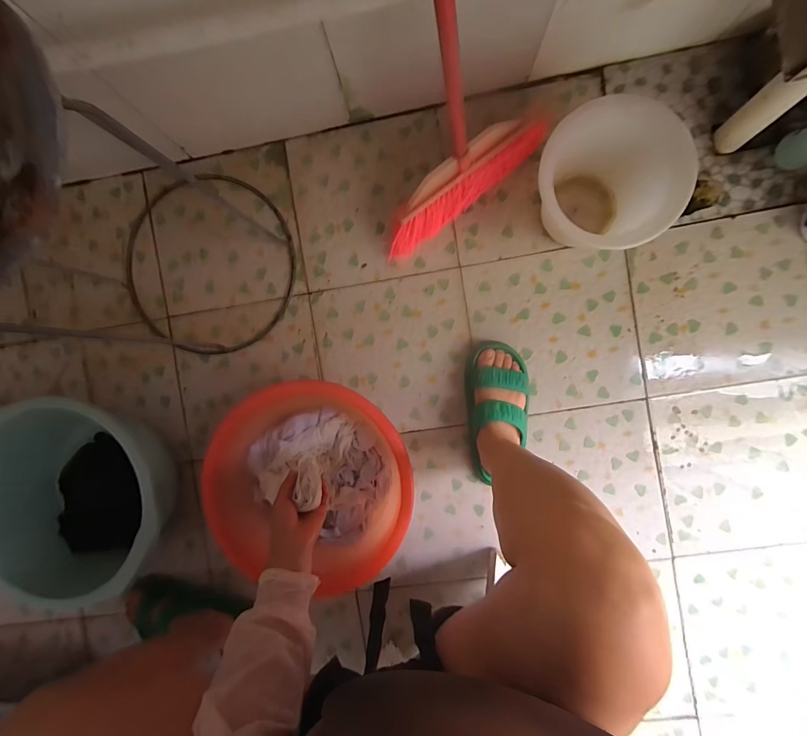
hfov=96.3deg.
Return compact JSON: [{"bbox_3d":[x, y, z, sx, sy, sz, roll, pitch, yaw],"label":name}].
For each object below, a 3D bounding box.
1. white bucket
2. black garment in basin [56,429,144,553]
[{"bbox_3d":[0.330,-0.300,0.595,0.202,0.149,0.218,0,93,6],"label":"white bucket"},{"bbox_3d":[-0.621,0.252,0.731,0.161,0.041,0.229,8,93,5],"label":"black garment in basin"}]

